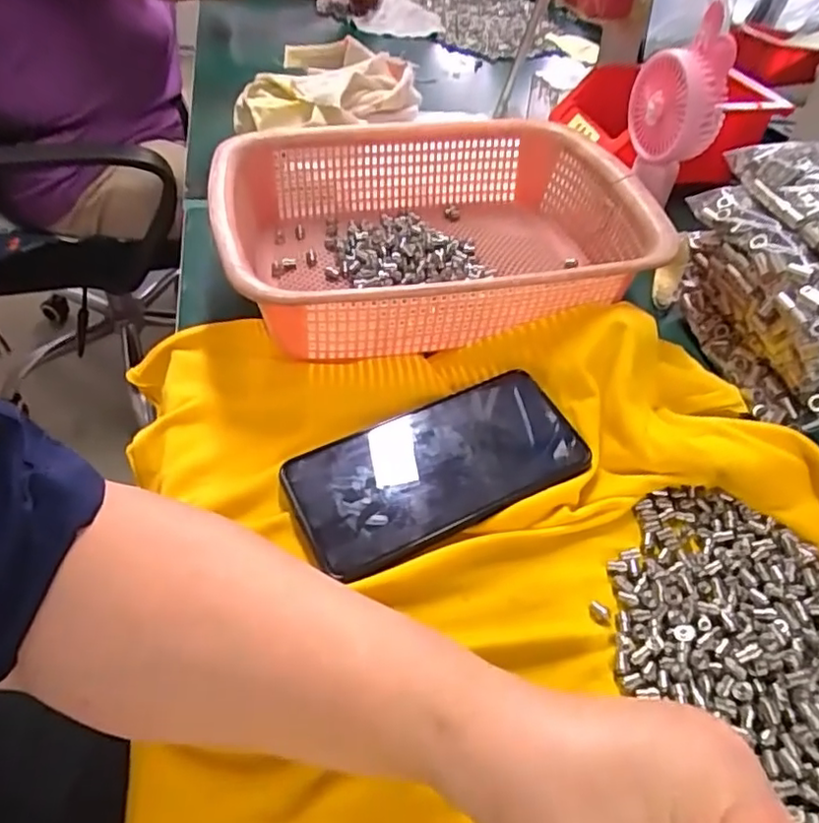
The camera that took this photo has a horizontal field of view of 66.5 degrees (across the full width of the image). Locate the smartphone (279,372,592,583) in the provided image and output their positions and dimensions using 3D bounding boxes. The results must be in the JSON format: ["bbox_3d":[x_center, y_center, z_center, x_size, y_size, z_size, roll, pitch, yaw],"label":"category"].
[{"bbox_3d":[0.015,0.029,0.344,0.157,0.013,0.075,-19,50,-20],"label":"smartphone"}]

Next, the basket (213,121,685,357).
[{"bbox_3d":[0.016,-0.133,0.446,0.279,0.071,0.211,-8,47,-11],"label":"basket"}]

